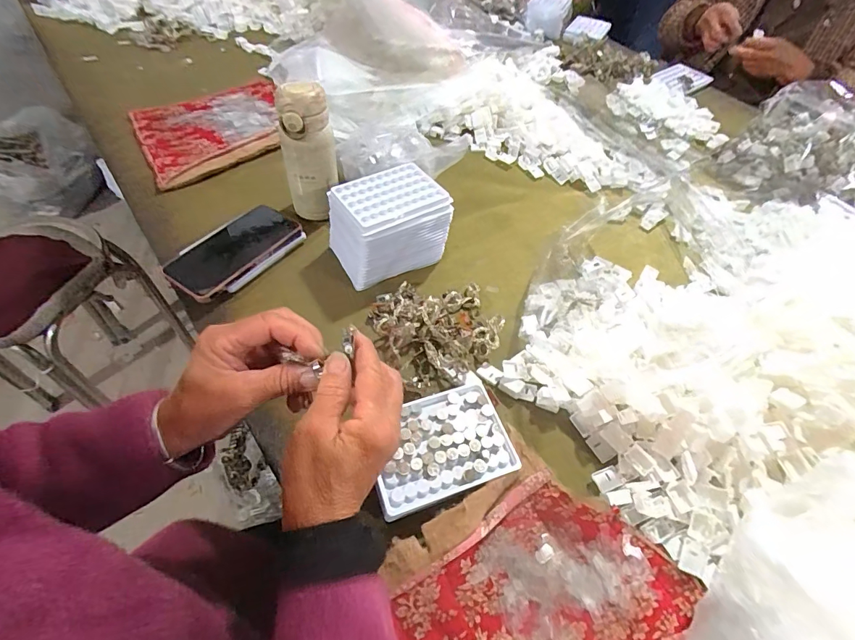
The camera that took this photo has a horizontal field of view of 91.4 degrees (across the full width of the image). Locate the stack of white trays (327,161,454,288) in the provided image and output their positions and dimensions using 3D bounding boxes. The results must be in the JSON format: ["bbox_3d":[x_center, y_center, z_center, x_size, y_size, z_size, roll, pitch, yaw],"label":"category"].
[{"bbox_3d":[-0.053,-0.123,0.545,0.139,0.097,0.099,-22,59,-20],"label":"stack of white trays"}]

